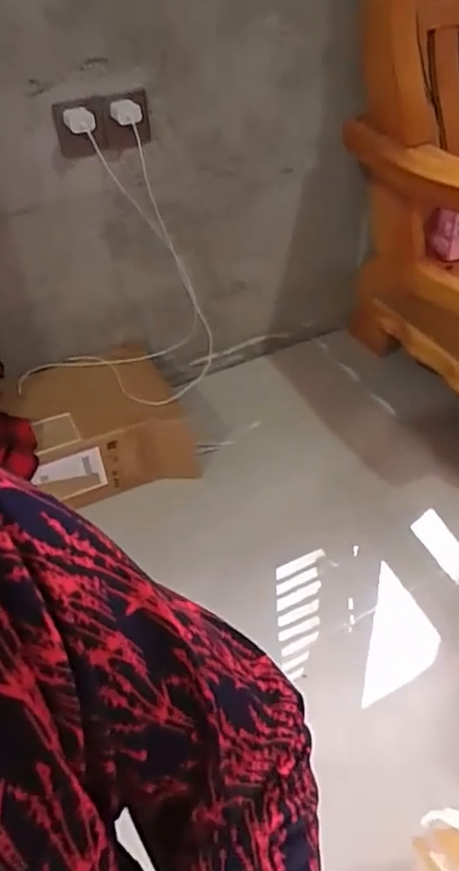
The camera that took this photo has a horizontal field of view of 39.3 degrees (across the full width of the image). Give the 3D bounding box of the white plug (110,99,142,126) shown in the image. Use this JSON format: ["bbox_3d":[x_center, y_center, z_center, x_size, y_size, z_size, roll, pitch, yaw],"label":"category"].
[{"bbox_3d":[-0.168,-0.524,1.043,0.048,0.032,0.029,-8,42,-5],"label":"white plug"}]

